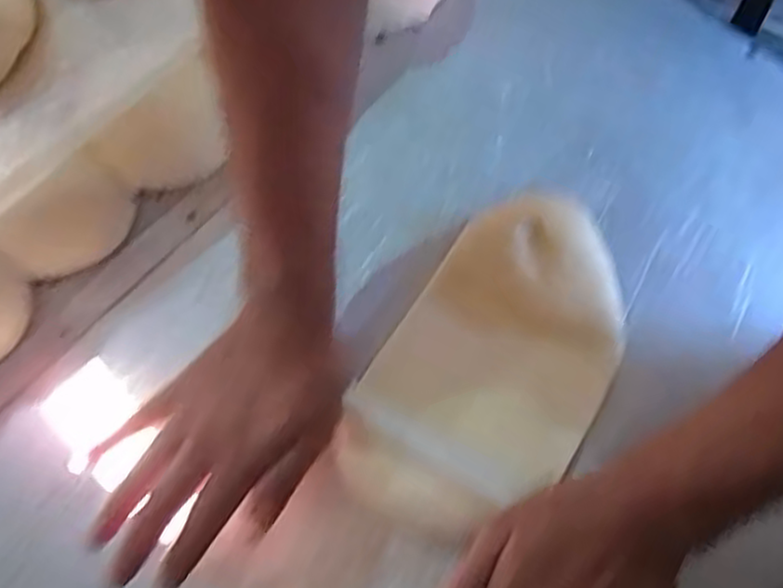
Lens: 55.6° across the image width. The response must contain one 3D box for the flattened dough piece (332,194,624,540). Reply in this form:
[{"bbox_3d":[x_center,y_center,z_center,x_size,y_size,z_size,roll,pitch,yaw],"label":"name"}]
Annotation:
[{"bbox_3d":[0.060,0.045,0.436,0.121,0.035,0.201,34,81,6],"label":"flattened dough piece"}]

